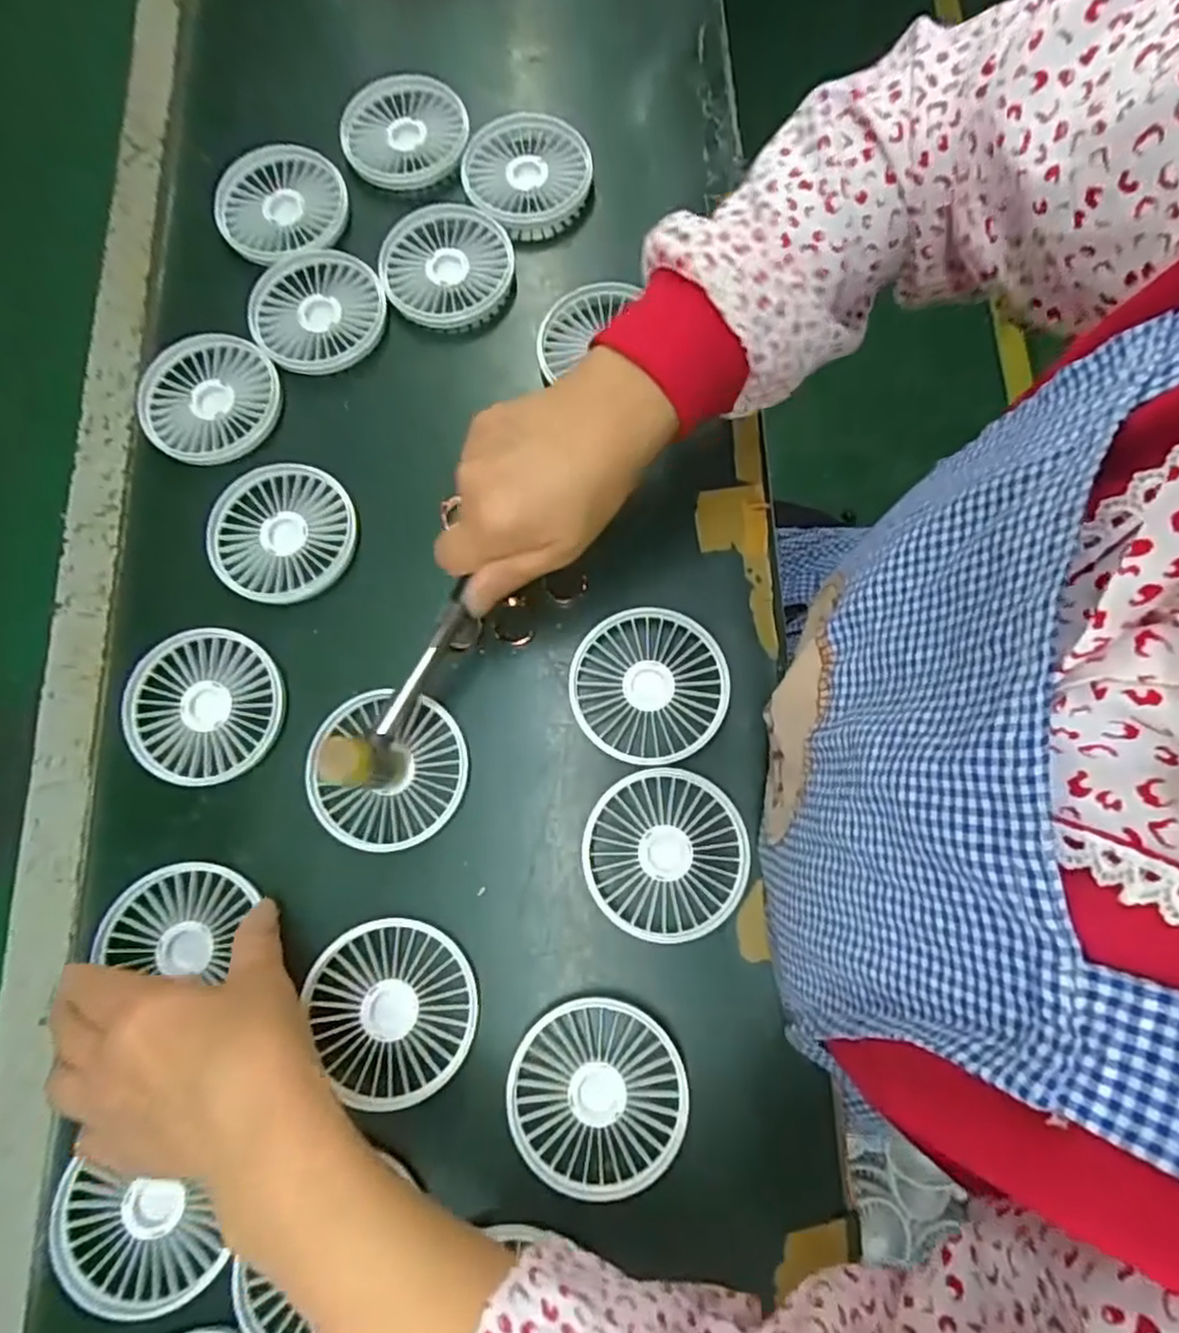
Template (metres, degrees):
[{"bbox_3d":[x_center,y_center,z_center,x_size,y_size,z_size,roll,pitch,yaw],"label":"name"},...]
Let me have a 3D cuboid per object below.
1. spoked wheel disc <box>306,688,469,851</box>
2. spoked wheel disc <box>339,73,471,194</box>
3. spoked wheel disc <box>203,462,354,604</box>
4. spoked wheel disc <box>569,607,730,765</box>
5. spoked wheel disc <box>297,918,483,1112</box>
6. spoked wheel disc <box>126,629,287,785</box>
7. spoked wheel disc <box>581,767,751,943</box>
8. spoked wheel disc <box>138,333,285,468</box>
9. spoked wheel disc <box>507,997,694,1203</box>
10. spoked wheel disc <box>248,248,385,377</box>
[{"bbox_3d":[-0.114,0.057,0.400,0.087,0.007,0.086,0,78,0],"label":"spoked wheel disc"},{"bbox_3d":[-0.127,-0.369,0.492,0.081,0.017,0.081,0,78,0],"label":"spoked wheel disc"},{"bbox_3d":[-0.188,-0.081,0.432,0.086,0.008,0.087,0,78,0],"label":"spoked wheel disc"},{"bbox_3d":[0.034,0.010,0.410,0.087,0.010,0.087,0,78,0],"label":"spoked wheel disc"},{"bbox_3d":[-0.100,0.178,0.371,0.078,0.009,0.087,-22,78,-5],"label":"spoked wheel disc"},{"bbox_3d":[-0.221,0.023,0.407,0.088,0.008,0.086,0,78,0],"label":"spoked wheel disc"},{"bbox_3d":[0.042,0.102,0.389,0.088,0.012,0.087,0,78,0],"label":"spoked wheel disc"},{"bbox_3d":[-0.242,-0.169,0.450,0.084,0.009,0.084,0,78,0],"label":"spoked wheel disc"},{"bbox_3d":[0.003,0.218,0.363,0.085,0.016,0.089,0,78,0],"label":"spoked wheel disc"},{"bbox_3d":[-0.176,-0.230,0.462,0.083,0.011,0.082,0,78,0],"label":"spoked wheel disc"}]

